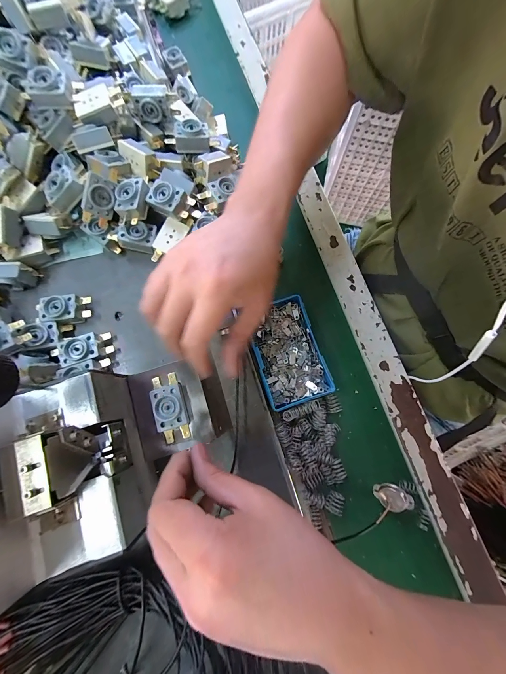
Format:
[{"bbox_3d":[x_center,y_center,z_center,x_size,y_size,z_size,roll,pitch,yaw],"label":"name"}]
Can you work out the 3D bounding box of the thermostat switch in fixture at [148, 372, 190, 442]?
[{"bbox_3d":[-0.076,0.064,0.247,0.027,0.011,0.060,-18,77,-5],"label":"thermostat switch in fixture"}]

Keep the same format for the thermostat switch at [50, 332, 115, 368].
[{"bbox_3d":[-0.173,0.013,0.278,0.052,0.013,0.026,-18,77,-5],"label":"thermostat switch"}]

